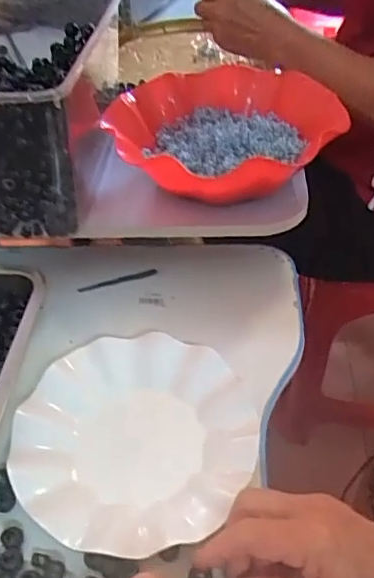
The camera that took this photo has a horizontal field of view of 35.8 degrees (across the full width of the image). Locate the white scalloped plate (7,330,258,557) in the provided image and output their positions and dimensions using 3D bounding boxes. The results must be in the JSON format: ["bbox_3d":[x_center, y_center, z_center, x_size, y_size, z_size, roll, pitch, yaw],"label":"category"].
[{"bbox_3d":[-0.039,0.112,0.444,0.175,0.021,0.175,-2,44,2],"label":"white scalloped plate"}]

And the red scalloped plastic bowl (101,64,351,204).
[{"bbox_3d":[0.036,-0.152,0.571,0.215,0.061,0.213,-2,44,2],"label":"red scalloped plastic bowl"}]

